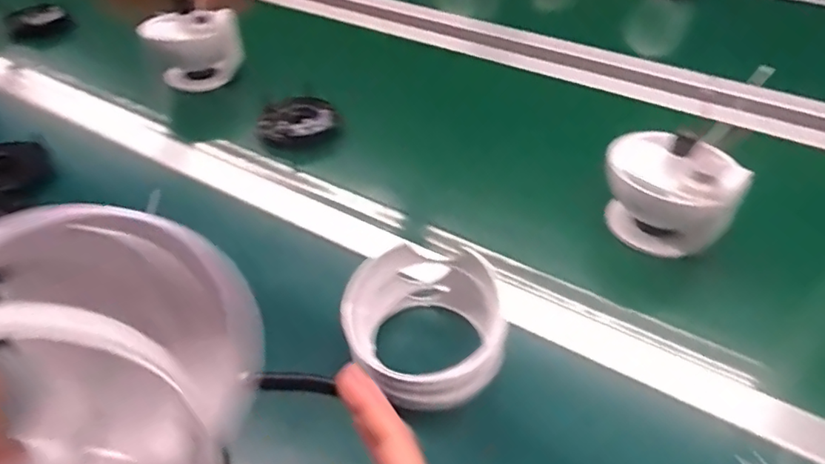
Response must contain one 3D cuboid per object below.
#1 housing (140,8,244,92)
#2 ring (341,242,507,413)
[{"bbox_3d":[-0.306,-0.255,0.813,0.121,0.120,0.083,-15,45,-16],"label":"housing"},{"bbox_3d":[0.009,0.074,0.452,0.118,0.064,0.117,0,43,0],"label":"ring"}]

